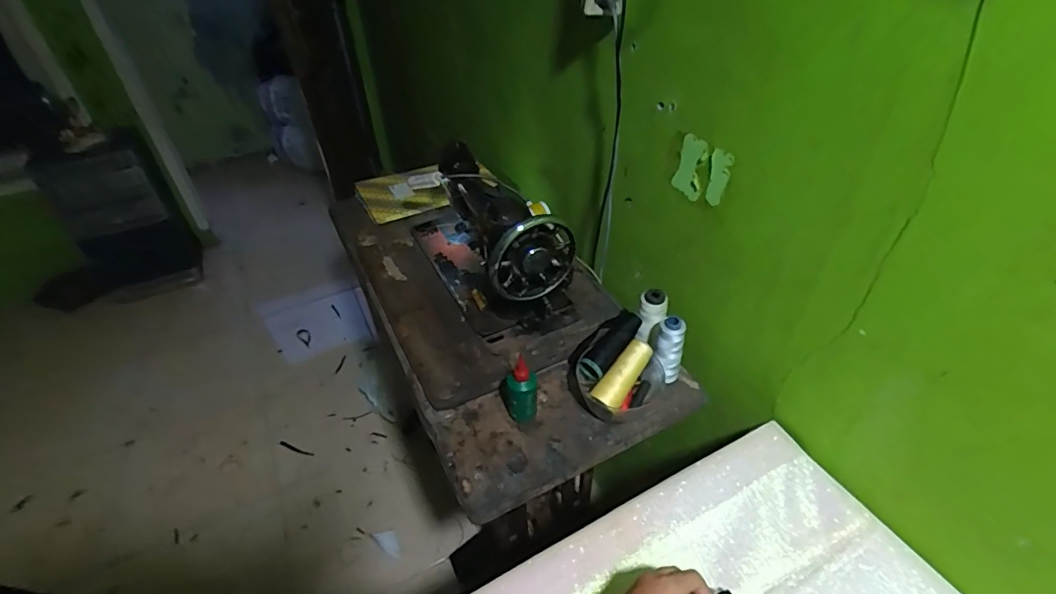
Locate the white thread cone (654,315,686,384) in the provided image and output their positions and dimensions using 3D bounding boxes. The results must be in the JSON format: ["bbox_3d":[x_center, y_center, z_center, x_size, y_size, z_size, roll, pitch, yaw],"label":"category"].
[{"bbox_3d":[0.206,0.081,0.744,0.040,0.105,0.039,12,43,16],"label":"white thread cone"}]

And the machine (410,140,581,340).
[{"bbox_3d":[-0.082,-0.128,0.906,0.178,0.200,0.397,-23,45,-22],"label":"machine"}]

